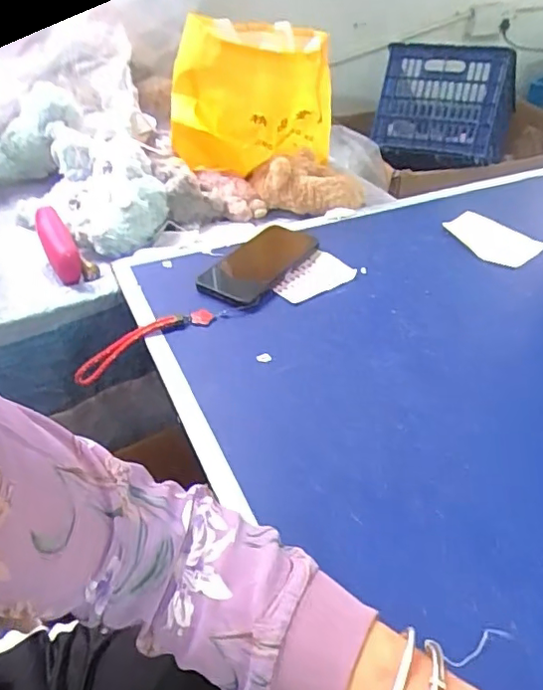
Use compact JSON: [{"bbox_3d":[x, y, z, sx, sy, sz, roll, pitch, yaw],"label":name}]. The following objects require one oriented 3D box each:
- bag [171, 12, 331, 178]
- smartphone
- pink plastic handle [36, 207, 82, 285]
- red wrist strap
[{"bbox_3d":[-0.028,-0.342,0.835,0.207,0.208,0.173,25,47,27],"label":"bag"},{"bbox_3d":[-0.014,-0.098,0.693,0.081,0.018,0.165,25,46,27],"label":"smartphone"},{"bbox_3d":[-0.269,-0.130,0.725,0.037,0.037,0.122,-21,59,-22],"label":"pink plastic handle"},{"bbox_3d":[-0.135,-0.004,0.594,0.153,0.026,0.019,-29,47,-12],"label":"red wrist strap"}]

